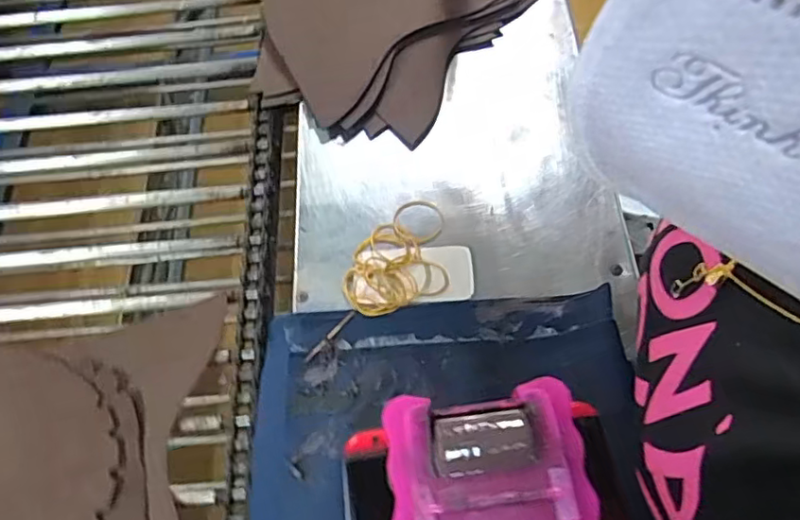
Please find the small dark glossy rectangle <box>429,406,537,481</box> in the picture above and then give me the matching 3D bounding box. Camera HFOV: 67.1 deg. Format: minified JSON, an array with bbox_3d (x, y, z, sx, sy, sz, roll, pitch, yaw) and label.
[{"bbox_3d":[0.046,0.101,0.337,0.054,0.005,0.033,-10,62,-2],"label":"small dark glossy rectangle"}]

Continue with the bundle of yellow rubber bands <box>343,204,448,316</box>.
[{"bbox_3d":[-0.004,-0.003,0.534,0.105,0.008,0.091,-20,63,-7],"label":"bundle of yellow rubber bands"}]

